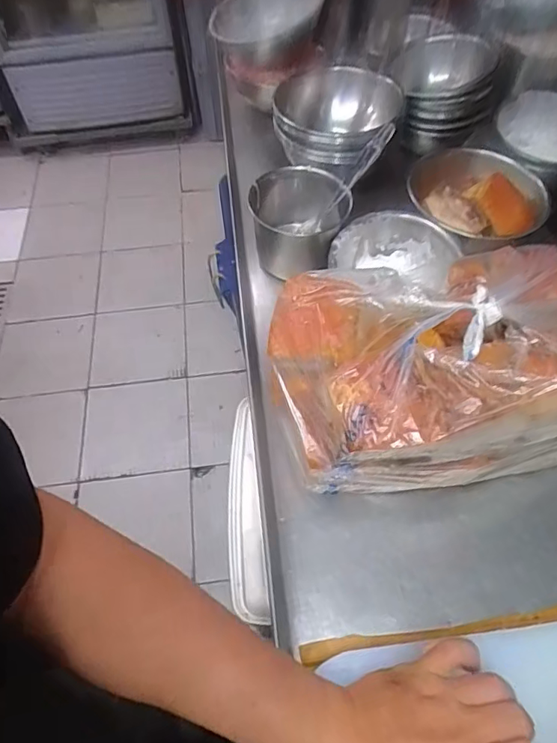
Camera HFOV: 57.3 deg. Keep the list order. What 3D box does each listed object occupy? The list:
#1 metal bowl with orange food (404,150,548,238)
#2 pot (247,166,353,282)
[{"bbox_3d":[0.248,-0.225,0.633,0.134,0.053,0.159,-12,57,-7],"label":"metal bowl with orange food"},{"bbox_3d":[0.025,-0.183,0.620,0.109,0.078,0.122,-8,56,-5],"label":"pot"}]

